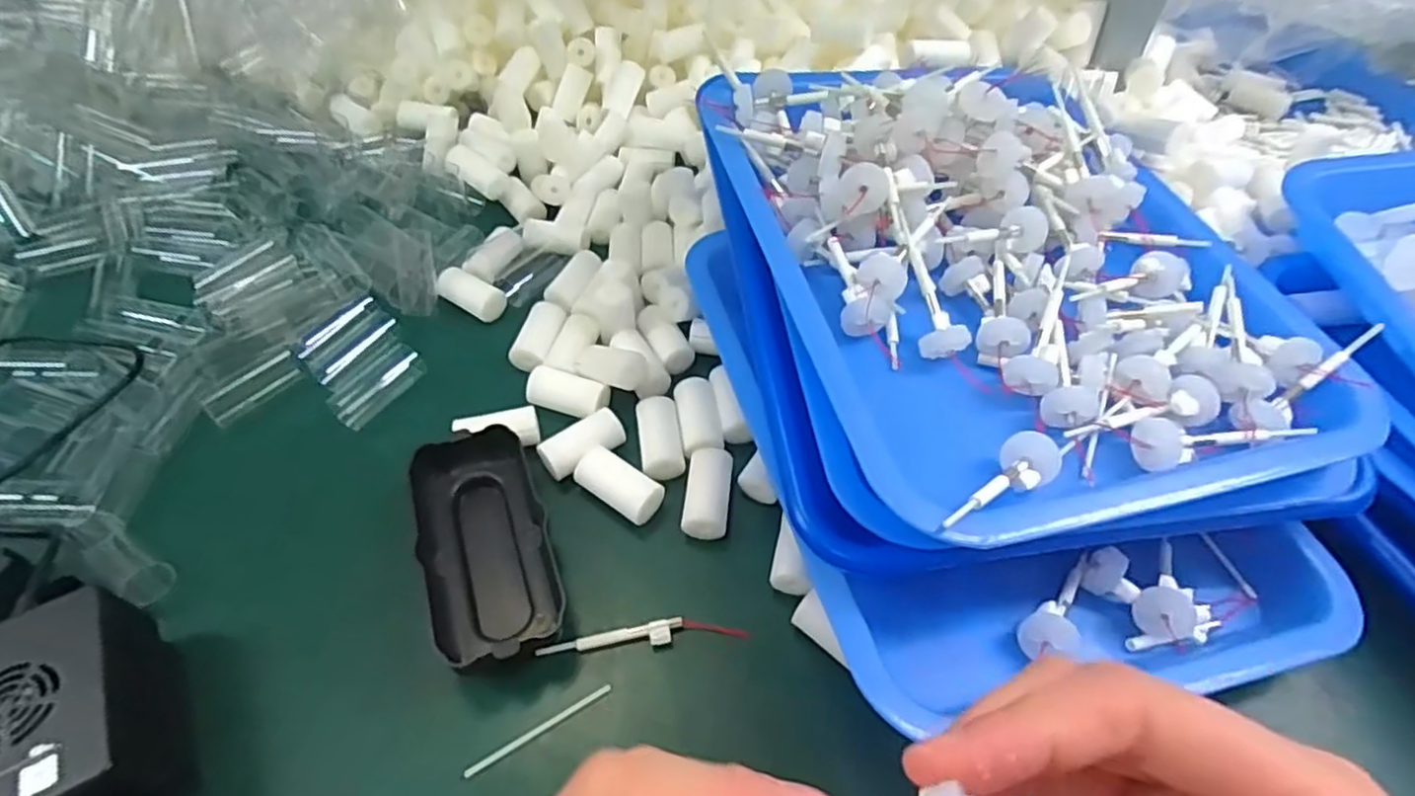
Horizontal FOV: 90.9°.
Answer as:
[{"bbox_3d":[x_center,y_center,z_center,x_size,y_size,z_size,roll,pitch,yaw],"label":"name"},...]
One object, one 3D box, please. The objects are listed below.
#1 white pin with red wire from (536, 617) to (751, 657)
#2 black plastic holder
[{"bbox_3d":[-0.027,0.100,0.294,0.086,0.006,0.010,-6,50,-5],"label":"white pin with red wire"},{"bbox_3d":[-0.099,0.064,0.311,0.050,0.027,0.105,-16,51,-13],"label":"black plastic holder"}]

